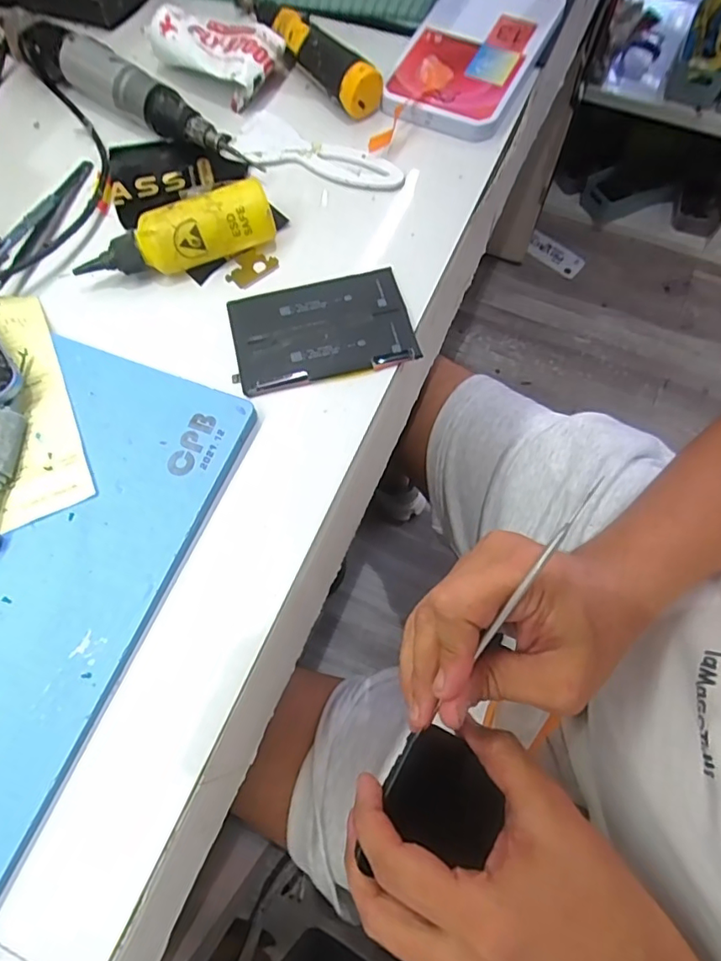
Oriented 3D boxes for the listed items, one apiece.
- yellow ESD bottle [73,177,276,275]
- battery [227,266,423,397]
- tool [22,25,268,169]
[{"bbox_3d":[-0.112,-0.148,0.331,0.116,0.038,0.031,-18,69,-7],"label":"yellow ESD bottle"},{"bbox_3d":[-0.023,-0.092,0.323,0.105,0.004,0.073,-12,67,-4],"label":"battery"},{"bbox_3d":[-0.159,-0.276,0.385,0.206,0.030,0.027,31,72,12],"label":"tool"}]

